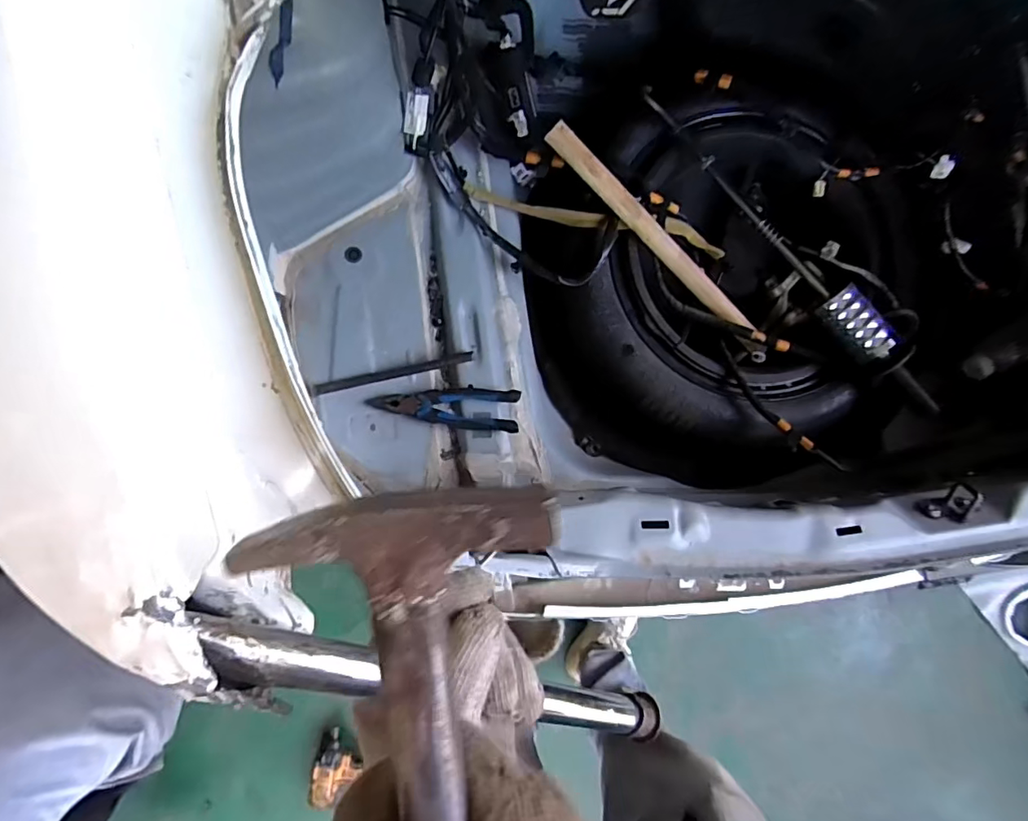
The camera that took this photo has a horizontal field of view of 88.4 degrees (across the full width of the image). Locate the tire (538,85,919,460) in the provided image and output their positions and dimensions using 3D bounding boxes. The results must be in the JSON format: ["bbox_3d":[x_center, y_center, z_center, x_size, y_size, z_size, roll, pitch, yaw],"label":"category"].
[{"bbox_3d":[0.329,-0.208,0.792,0.528,0.133,0.584,22,83,-4],"label":"tire"}]

